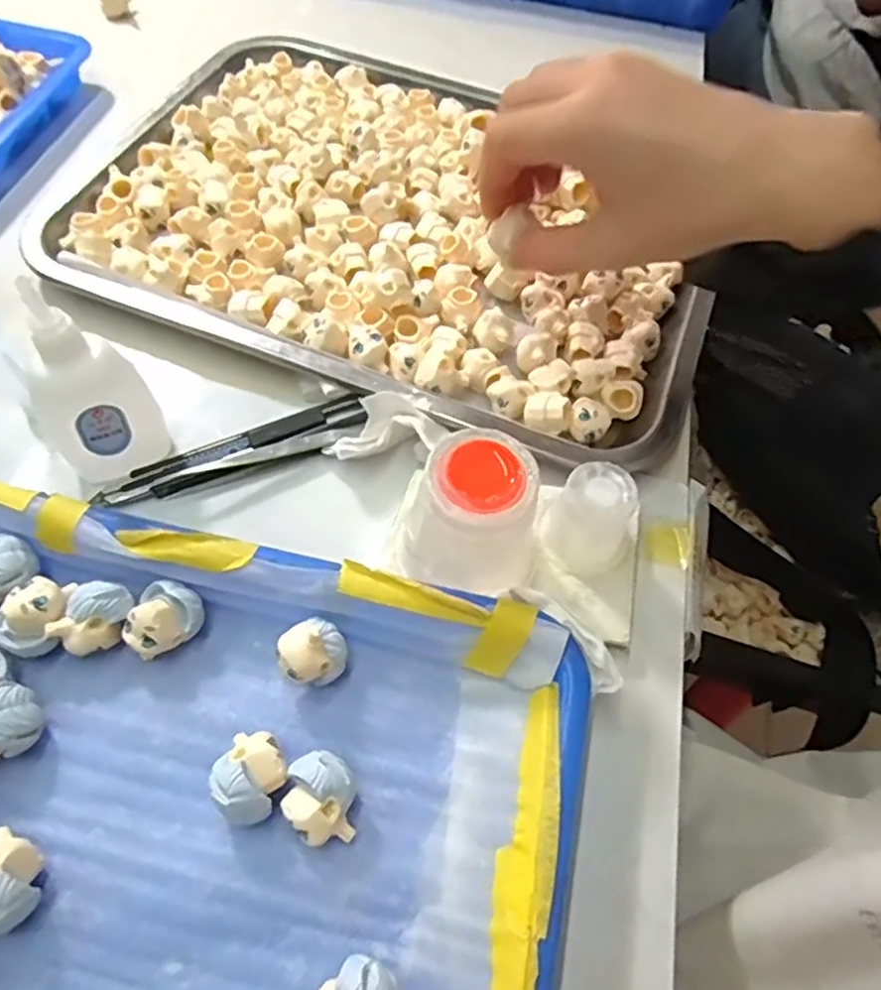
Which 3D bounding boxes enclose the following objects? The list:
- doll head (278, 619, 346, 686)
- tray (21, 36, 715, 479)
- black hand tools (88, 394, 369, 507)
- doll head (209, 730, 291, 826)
[{"bbox_3d":[-0.047,0.058,0.249,0.023,0.026,0.023,1,59,-2],"label":"doll head"},{"bbox_3d":[-0.020,-0.160,0.388,0.356,0.032,0.259,22,60,11],"label":"tray"},{"bbox_3d":[-0.090,-0.018,0.305,0.121,0.007,0.021,-22,62,-15],"label":"black hand tools"},{"bbox_3d":[-0.064,0.095,0.228,0.022,0.021,0.027,22,60,11],"label":"doll head"}]

